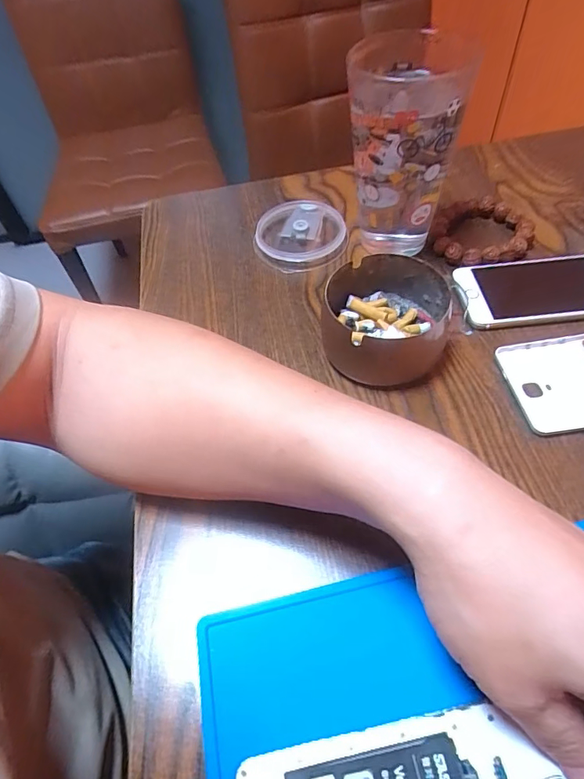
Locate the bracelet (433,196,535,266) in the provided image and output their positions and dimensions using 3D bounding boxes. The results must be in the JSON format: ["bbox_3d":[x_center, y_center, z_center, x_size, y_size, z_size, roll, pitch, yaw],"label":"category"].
[{"bbox_3d":[0.164,-0.135,0.399,0.080,0.016,0.083,16,57,16],"label":"bracelet"}]

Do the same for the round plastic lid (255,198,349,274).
[{"bbox_3d":[0.008,-0.139,0.419,0.080,0.018,0.080,-3,54,4],"label":"round plastic lid"}]

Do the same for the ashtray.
[{"bbox_3d":[0.065,-0.047,0.327,0.088,0.046,0.090,3,55,8],"label":"ashtray"}]

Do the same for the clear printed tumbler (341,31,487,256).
[{"bbox_3d":[0.083,-0.190,0.363,0.077,0.144,0.099,1,54,6],"label":"clear printed tumbler"}]

